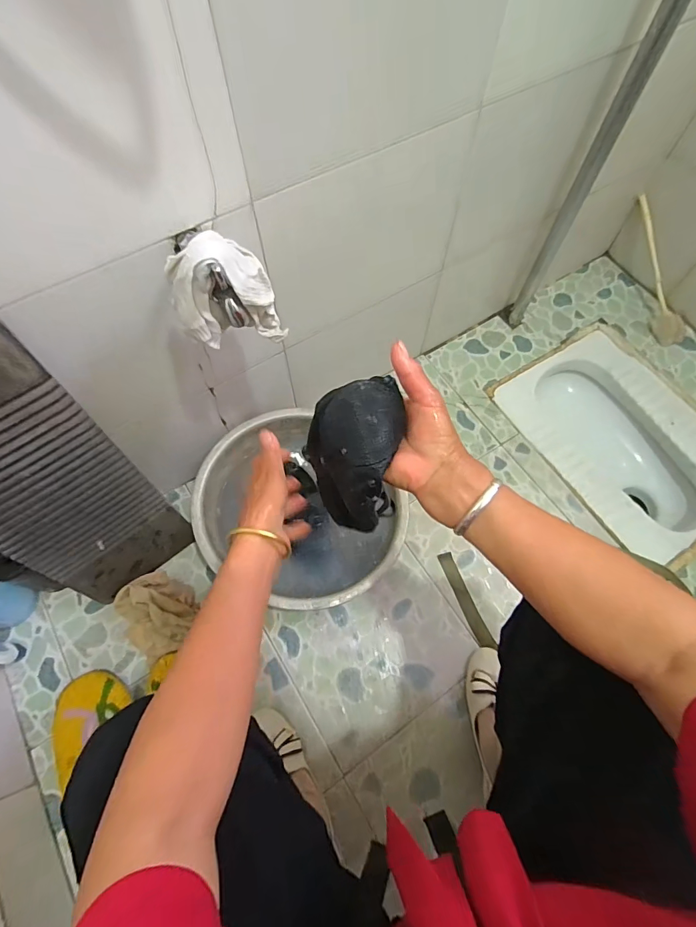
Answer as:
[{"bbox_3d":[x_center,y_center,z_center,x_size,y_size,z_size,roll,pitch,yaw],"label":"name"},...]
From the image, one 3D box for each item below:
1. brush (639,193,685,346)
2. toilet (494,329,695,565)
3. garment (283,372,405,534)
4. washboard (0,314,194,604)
[{"bbox_3d":[0.745,-0.462,1.014,0.063,0.042,0.350,-14,95,-7],"label":"brush"},{"bbox_3d":[0.608,-0.038,0.986,0.371,0.146,0.494,-29,69,-11],"label":"toilet"},{"bbox_3d":[0.007,-0.008,0.388,0.103,0.070,0.135,8,91,0],"label":"garment"},{"bbox_3d":[-0.376,0.036,0.534,0.182,0.543,0.026,-38,62,-19],"label":"washboard"}]

